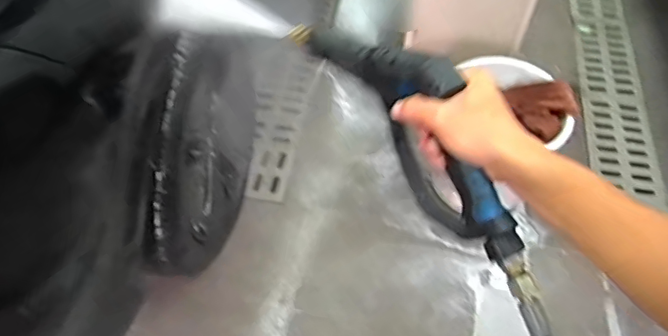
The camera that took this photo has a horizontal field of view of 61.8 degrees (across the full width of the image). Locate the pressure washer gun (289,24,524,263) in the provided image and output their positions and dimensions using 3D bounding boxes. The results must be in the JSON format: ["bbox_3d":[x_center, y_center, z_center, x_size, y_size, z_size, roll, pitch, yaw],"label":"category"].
[{"bbox_3d":[0.071,-0.063,0.574,0.034,0.150,0.352,-26,67,-22],"label":"pressure washer gun"}]

